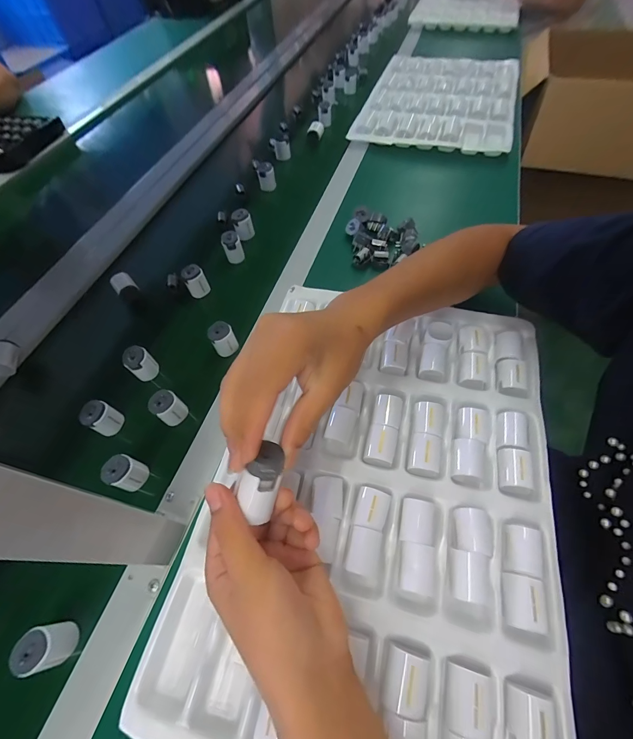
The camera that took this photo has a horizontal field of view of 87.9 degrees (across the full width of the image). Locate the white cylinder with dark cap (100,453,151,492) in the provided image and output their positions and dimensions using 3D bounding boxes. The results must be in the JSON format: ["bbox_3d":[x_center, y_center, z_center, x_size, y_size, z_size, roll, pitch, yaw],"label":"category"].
[{"bbox_3d":[-0.202,0.109,0.348,0.024,0.039,0.033,16,62,15],"label":"white cylinder with dark cap"}]

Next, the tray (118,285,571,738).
[{"bbox_3d":[0.060,0.108,0.325,0.305,0.050,0.435,11,61,12],"label":"tray"}]

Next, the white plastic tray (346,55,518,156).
[{"bbox_3d":[0.280,-0.611,0.741,0.313,0.042,0.420,14,61,14],"label":"white plastic tray"}]

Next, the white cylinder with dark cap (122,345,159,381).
[{"bbox_3d":[-0.227,-0.007,0.424,0.025,0.042,0.030,36,69,24],"label":"white cylinder with dark cap"}]

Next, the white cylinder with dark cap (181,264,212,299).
[{"bbox_3d":[-0.182,-0.134,0.496,0.031,0.042,0.024,-25,60,-9],"label":"white cylinder with dark cap"}]

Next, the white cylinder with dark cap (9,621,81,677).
[{"bbox_3d":[-0.227,0.234,0.277,0.024,0.042,0.030,-12,58,-1],"label":"white cylinder with dark cap"}]

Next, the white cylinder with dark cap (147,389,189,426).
[{"bbox_3d":[-0.173,0.045,0.384,0.025,0.038,0.030,31,67,22],"label":"white cylinder with dark cap"}]

